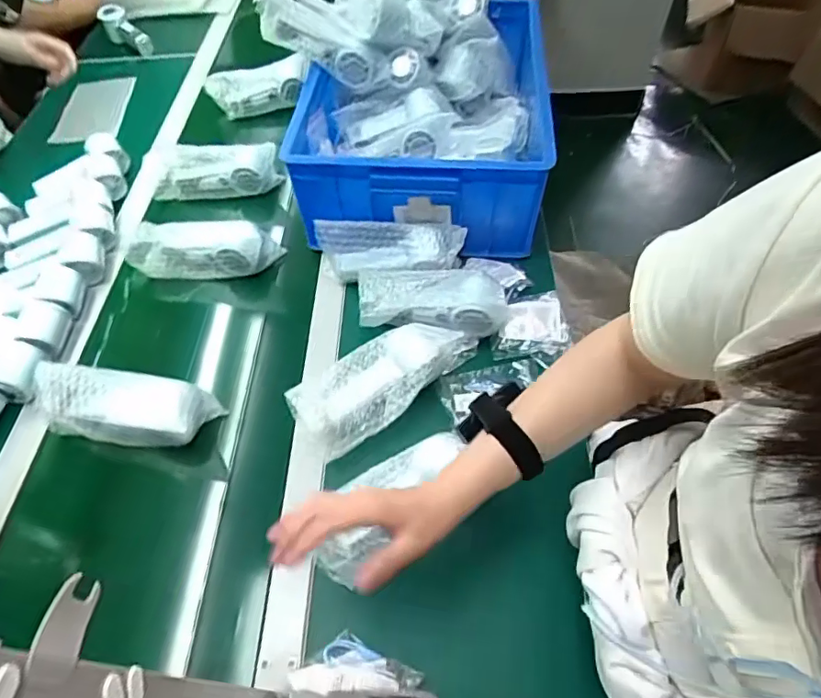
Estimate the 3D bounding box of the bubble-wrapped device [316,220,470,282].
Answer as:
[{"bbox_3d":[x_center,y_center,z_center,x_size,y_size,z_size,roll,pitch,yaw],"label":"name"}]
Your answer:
[{"bbox_3d":[-0.026,-0.138,0.720,0.200,0.076,0.065,-3,54,1],"label":"bubble-wrapped device"}]

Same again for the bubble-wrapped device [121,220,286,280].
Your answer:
[{"bbox_3d":[-0.308,-0.145,0.762,0.210,0.076,0.076,4,55,6],"label":"bubble-wrapped device"}]

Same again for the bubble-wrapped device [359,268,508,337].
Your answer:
[{"bbox_3d":[0.030,-0.067,0.669,0.190,0.060,0.076,6,55,8],"label":"bubble-wrapped device"}]

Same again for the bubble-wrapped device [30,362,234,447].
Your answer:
[{"bbox_3d":[-0.333,0.068,0.609,0.194,0.064,0.073,5,55,7],"label":"bubble-wrapped device"}]

